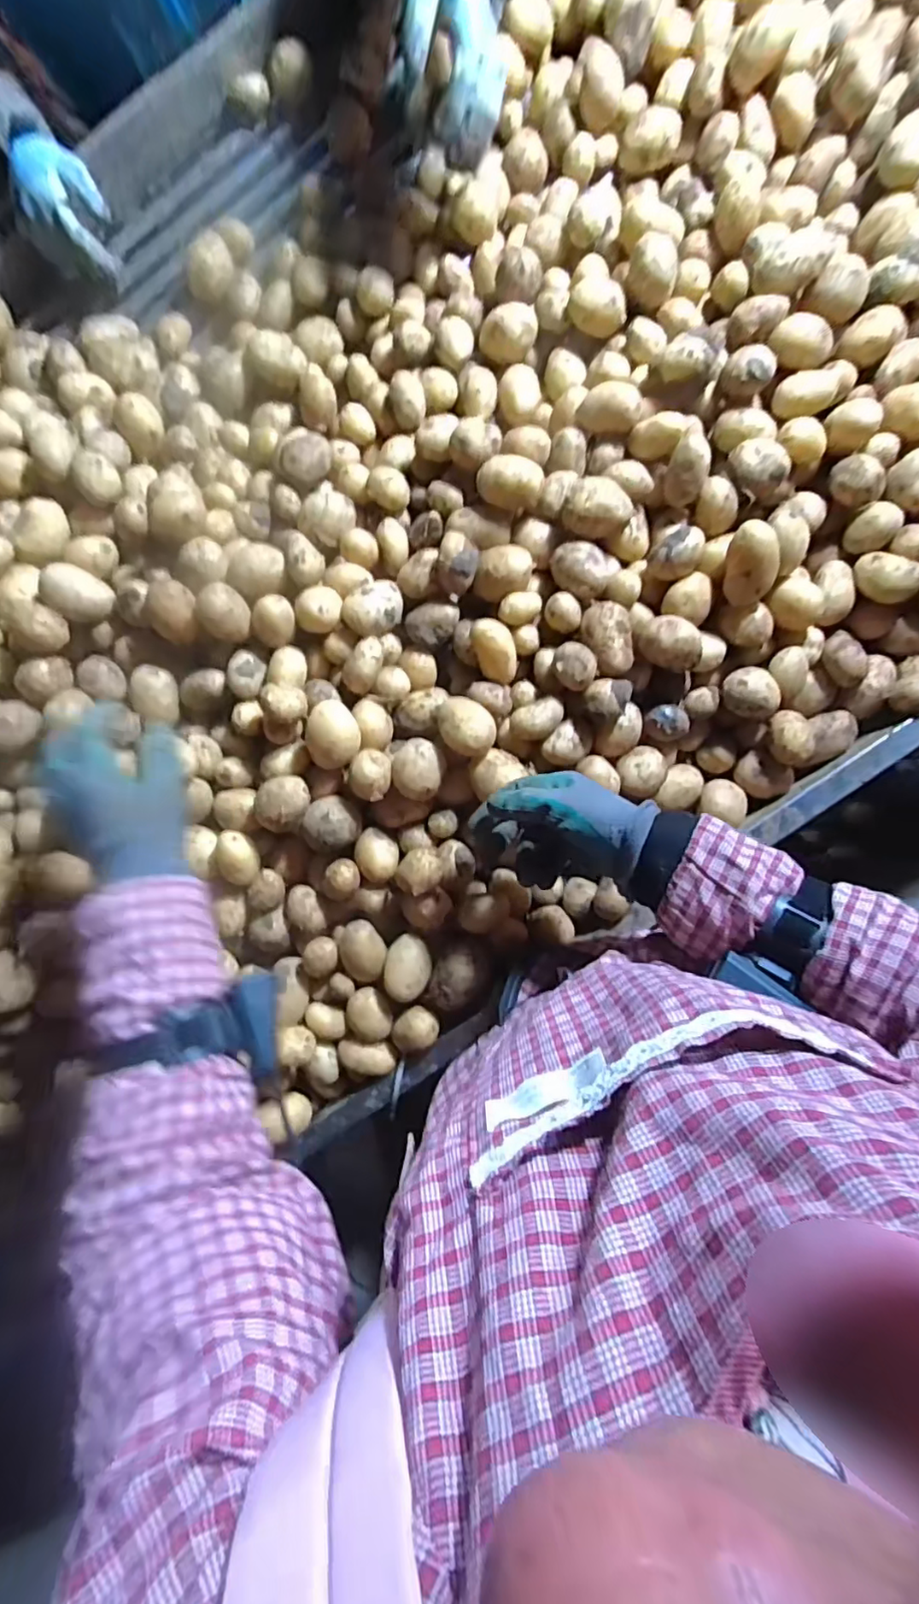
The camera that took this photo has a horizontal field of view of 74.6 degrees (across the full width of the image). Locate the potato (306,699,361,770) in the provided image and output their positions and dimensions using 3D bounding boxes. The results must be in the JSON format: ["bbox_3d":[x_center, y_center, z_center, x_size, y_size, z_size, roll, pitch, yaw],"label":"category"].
[{"bbox_3d":[-0.115,-0.061,0.560,0.045,0.045,0.060,9,93,9],"label":"potato"}]

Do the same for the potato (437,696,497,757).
[{"bbox_3d":[0.006,-0.070,0.548,0.060,0.032,0.044,44,97,5],"label":"potato"}]

